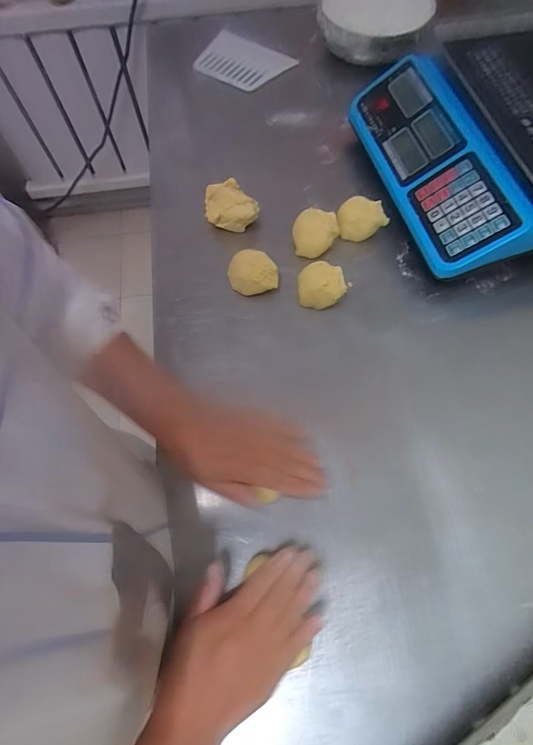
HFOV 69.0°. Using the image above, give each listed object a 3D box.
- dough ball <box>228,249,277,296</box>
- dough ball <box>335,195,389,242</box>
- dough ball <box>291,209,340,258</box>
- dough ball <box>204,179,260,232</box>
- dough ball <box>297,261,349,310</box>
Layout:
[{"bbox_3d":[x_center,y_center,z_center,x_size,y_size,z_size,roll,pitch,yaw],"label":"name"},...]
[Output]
[{"bbox_3d":[-0.017,-0.128,0.495,0.062,0.041,0.051,-5,67,-1],"label":"dough ball"},{"bbox_3d":[0.129,-0.205,0.523,0.068,0.040,0.047,7,68,4],"label":"dough ball"},{"bbox_3d":[0.064,-0.183,0.511,0.057,0.040,0.050,9,68,5],"label":"dough ball"},{"bbox_3d":[-0.050,-0.224,0.533,0.062,0.048,0.061,-1,67,1],"label":"dough ball"},{"bbox_3d":[0.068,-0.107,0.485,0.056,0.042,0.044,1,67,2],"label":"dough ball"}]

